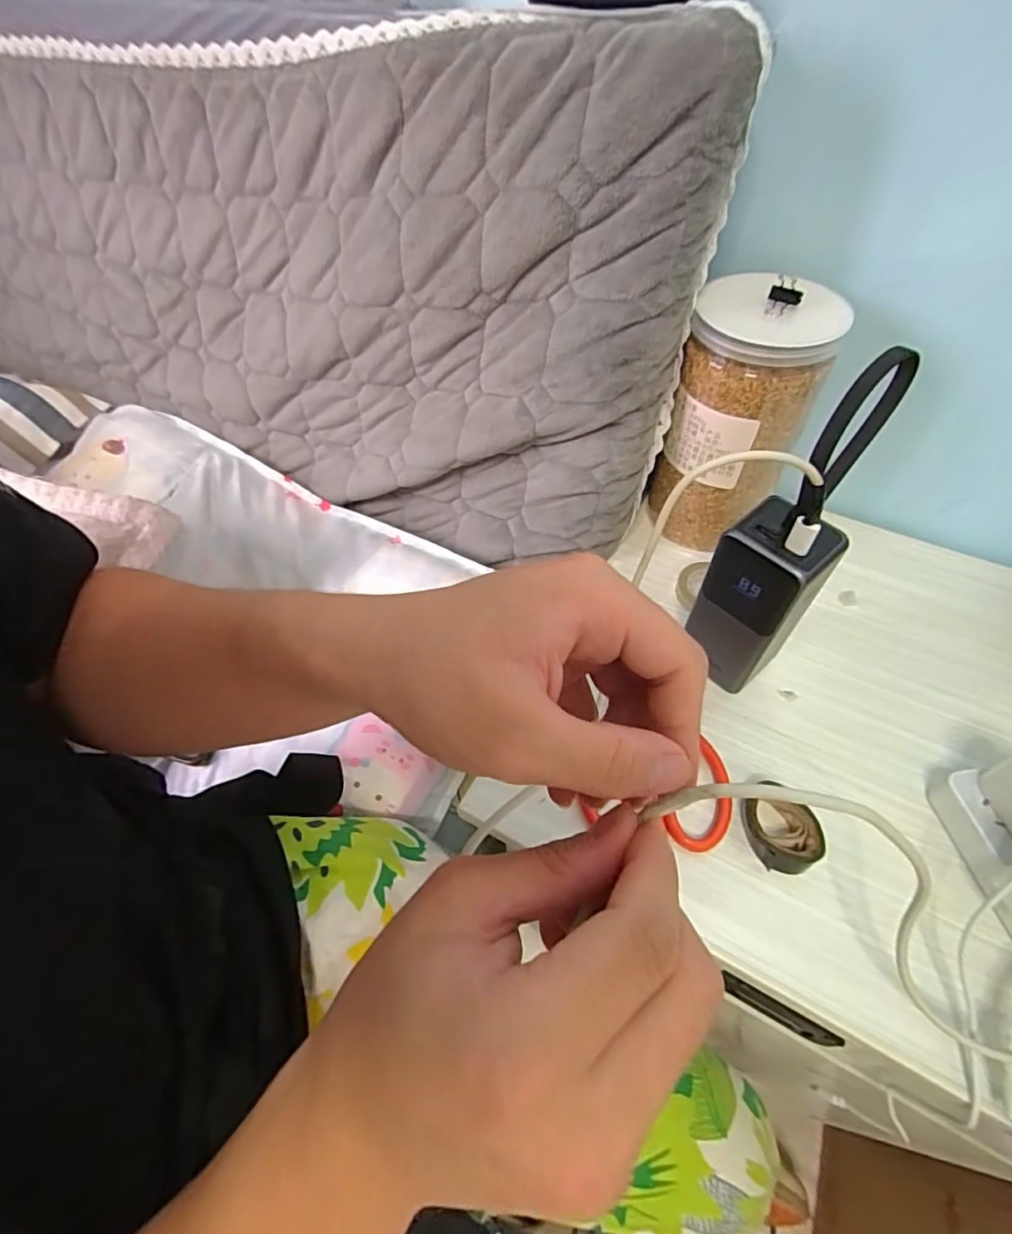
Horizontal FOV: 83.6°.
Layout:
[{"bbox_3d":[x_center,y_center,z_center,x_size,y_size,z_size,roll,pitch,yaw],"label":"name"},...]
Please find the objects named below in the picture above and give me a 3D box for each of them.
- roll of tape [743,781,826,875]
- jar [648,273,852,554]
[{"bbox_3d":[0.162,0.127,0.338,0.041,0.022,0.049,-24,56,-15],"label":"roll of tape"},{"bbox_3d":[0.169,-0.143,0.423,0.090,0.172,0.084,19,56,15],"label":"jar"}]

